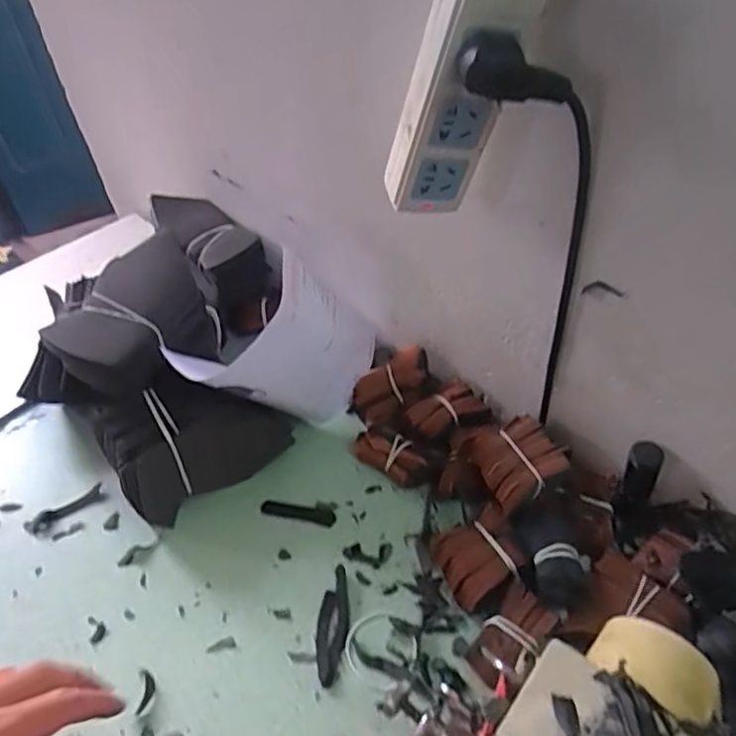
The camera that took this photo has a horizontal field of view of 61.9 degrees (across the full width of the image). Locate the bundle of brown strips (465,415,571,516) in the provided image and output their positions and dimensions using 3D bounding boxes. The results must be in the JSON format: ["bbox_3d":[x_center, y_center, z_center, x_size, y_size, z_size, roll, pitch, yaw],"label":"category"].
[{"bbox_3d":[0.127,0.077,0.515,0.067,0.018,0.072,-20,49,-13],"label":"bundle of brown strips"}]

